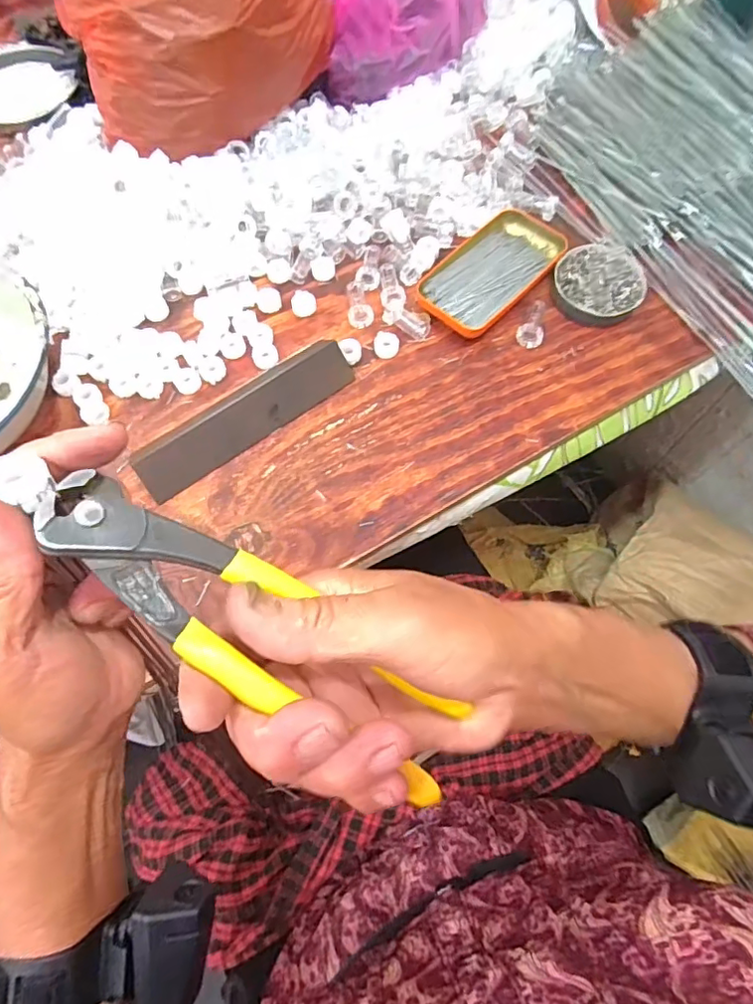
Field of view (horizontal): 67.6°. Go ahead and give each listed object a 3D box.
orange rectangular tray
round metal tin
[{"bbox_3d":[0.107,-0.216,0.521,0.083,0.015,0.147,41,73,16],"label":"orange rectangular tray"},{"bbox_3d":[0.204,-0.206,0.520,0.082,0.014,0.086,0,67,0],"label":"round metal tin"}]

